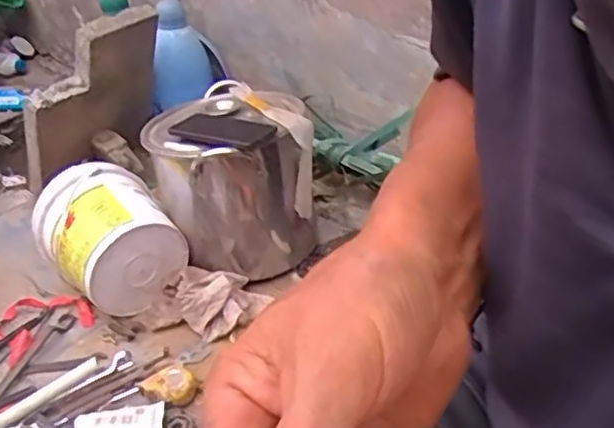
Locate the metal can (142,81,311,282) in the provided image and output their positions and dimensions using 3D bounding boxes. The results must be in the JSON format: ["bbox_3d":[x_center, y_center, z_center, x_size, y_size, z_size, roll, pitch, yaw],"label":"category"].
[{"bbox_3d":[-0.128,-0.058,1.141,0.254,0.283,0.243,-5,33,3],"label":"metal can"}]

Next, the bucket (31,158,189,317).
[{"bbox_3d":[-0.329,0.048,1.120,0.187,0.218,0.188,24,43,38],"label":"bucket"}]

